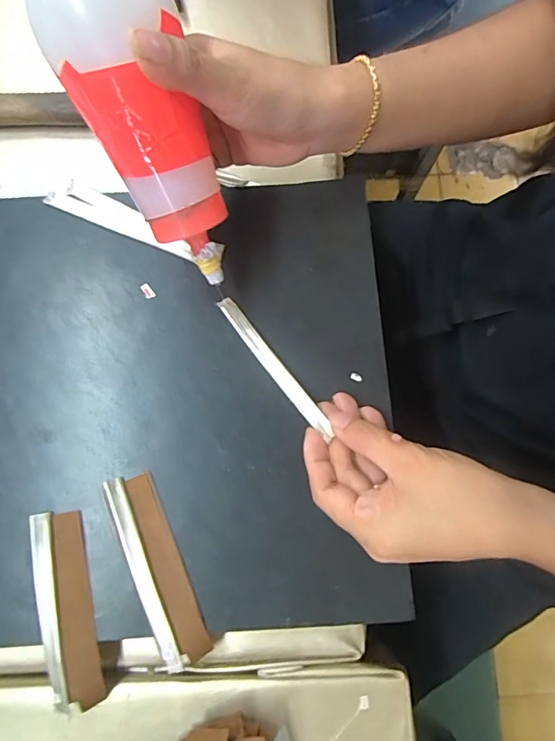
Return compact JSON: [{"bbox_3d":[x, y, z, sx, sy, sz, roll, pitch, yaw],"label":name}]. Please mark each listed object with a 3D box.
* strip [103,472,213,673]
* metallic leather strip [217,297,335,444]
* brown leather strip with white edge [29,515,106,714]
[{"bbox_3d":[-0.076,0.124,0.287,0.032,0.004,0.119,-25,79,-6],"label":"strip"},{"bbox_3d":[-0.003,-0.004,0.303,0.012,0.010,0.116,-36,70,-8],"label":"metallic leather strip"},{"bbox_3d":[-0.133,0.150,0.288,0.033,0.013,0.119,-13,82,-9],"label":"brown leather strip with white edge"}]

